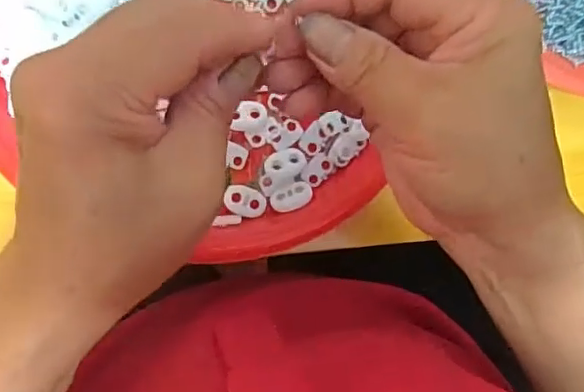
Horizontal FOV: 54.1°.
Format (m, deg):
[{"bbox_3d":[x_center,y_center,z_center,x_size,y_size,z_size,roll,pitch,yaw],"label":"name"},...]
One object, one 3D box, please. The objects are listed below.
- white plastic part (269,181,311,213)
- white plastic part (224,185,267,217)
[{"bbox_3d":[0.000,0.001,0.301,0.022,0.004,0.013,-20,93,-8],"label":"white plastic part"},{"bbox_3d":[-0.023,0.003,0.299,0.020,0.004,0.015,16,88,-8],"label":"white plastic part"}]

